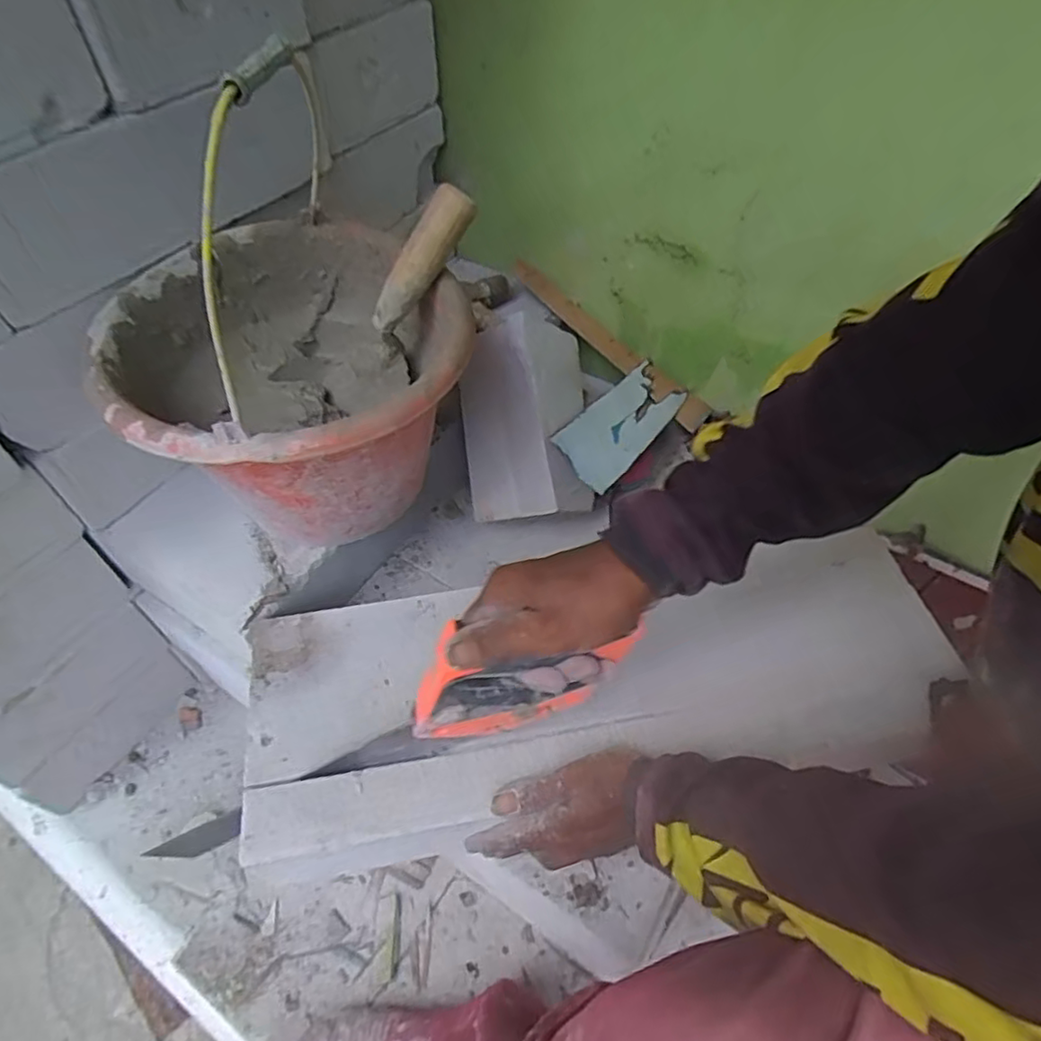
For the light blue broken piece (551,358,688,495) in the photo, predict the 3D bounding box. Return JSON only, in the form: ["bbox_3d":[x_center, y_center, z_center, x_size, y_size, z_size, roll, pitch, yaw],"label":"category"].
[{"bbox_3d":[0.118,-0.113,0.713,0.075,0.011,0.278,42,39,3],"label":"light blue broken piece"}]

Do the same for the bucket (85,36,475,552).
[{"bbox_3d":[-0.186,-0.141,0.505,0.259,0.321,0.257,1,52,-1],"label":"bucket"}]

